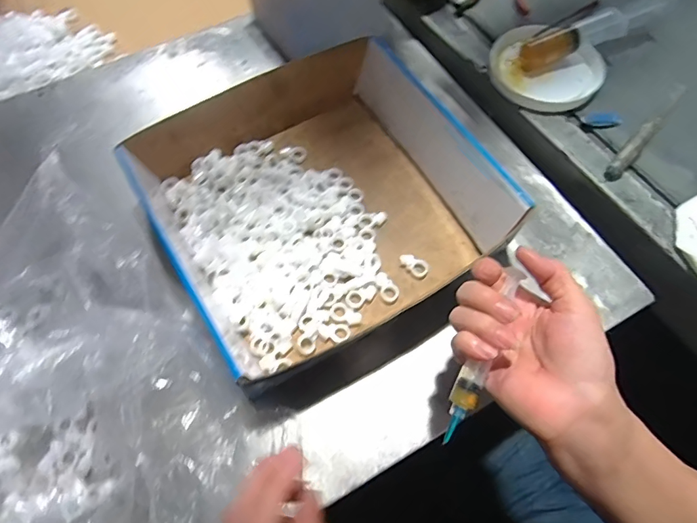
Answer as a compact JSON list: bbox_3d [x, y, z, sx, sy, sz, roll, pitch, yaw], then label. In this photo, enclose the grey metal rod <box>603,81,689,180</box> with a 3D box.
[{"bbox_3d":[0.323,-0.141,0.497,0.017,0.023,0.160,38,67,20],"label":"grey metal rod"}]

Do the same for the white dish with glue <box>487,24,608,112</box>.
[{"bbox_3d":[0.236,-0.229,0.536,0.120,0.029,0.119,-31,68,-14],"label":"white dish with glue"}]

